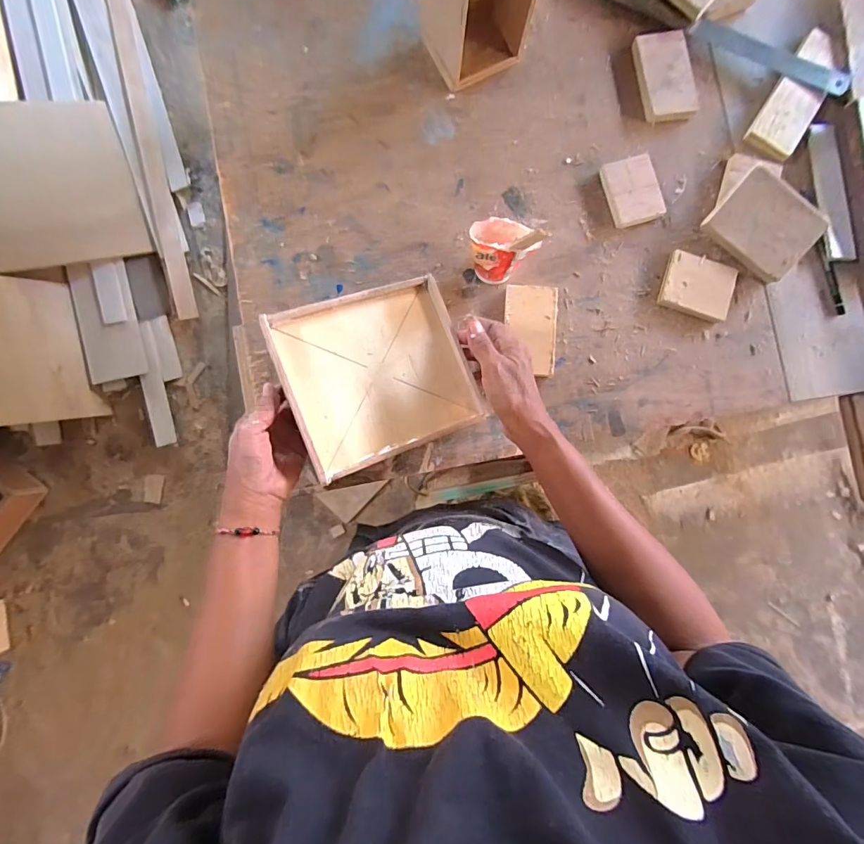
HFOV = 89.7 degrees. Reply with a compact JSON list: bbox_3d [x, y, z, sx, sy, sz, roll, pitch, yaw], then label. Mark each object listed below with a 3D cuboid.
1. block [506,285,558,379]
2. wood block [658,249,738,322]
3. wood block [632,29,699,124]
[{"bbox_3d":[0.107,-0.100,0.471,0.056,0.016,0.095,4,88,0],"label":"block"},{"bbox_3d":[0.297,-0.150,0.484,0.077,0.012,0.062,19,88,0],"label":"wood block"},{"bbox_3d":[0.267,-0.396,0.498,0.063,0.016,0.097,-12,89,-1],"label":"wood block"}]

